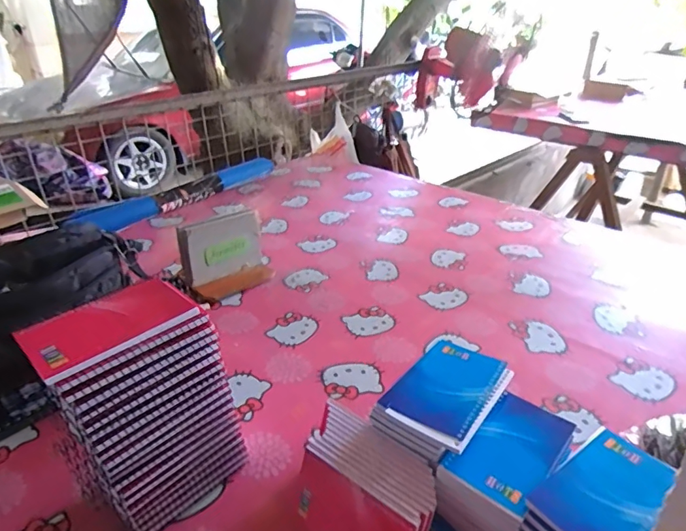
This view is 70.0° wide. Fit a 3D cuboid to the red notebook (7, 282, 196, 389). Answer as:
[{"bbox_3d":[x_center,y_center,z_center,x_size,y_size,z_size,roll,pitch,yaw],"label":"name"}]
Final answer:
[{"bbox_3d":[-0.205,0.051,0.438,0.078,0.015,0.136,25,39,39],"label":"red notebook"}]

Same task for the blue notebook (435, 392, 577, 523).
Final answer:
[{"bbox_3d":[0.166,0.178,0.478,0.079,0.012,0.139,24,38,38],"label":"blue notebook"}]

